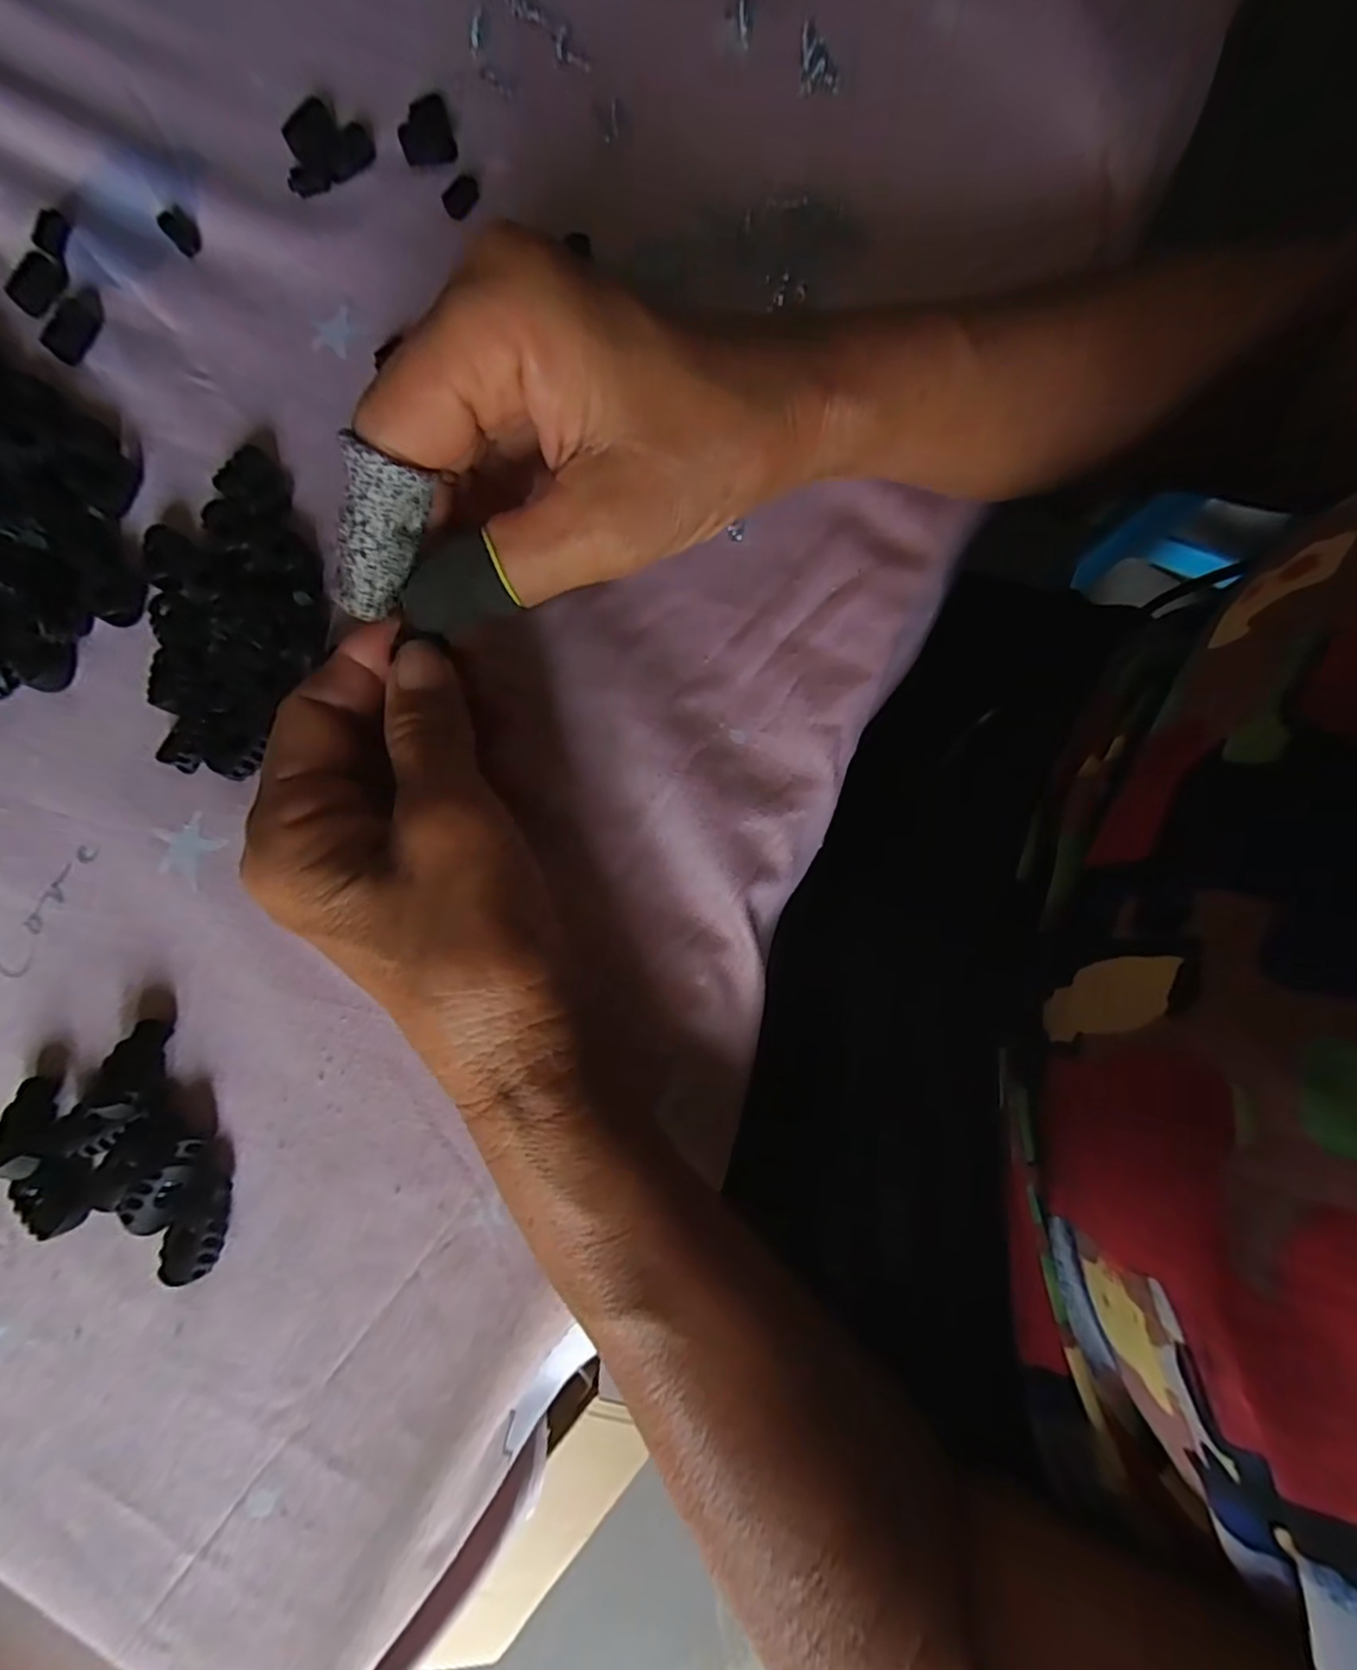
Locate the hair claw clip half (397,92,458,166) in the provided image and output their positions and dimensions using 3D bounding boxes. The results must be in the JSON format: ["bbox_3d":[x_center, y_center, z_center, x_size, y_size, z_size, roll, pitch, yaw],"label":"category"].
[{"bbox_3d":[-0.106,-0.295,0.279,0.022,0.005,0.031,-16,80,-3],"label":"hair claw clip half"}]

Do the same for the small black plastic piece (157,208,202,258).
[{"bbox_3d":[-0.202,-0.245,0.272,0.012,0.007,0.015,-35,81,-6],"label":"small black plastic piece"}]

